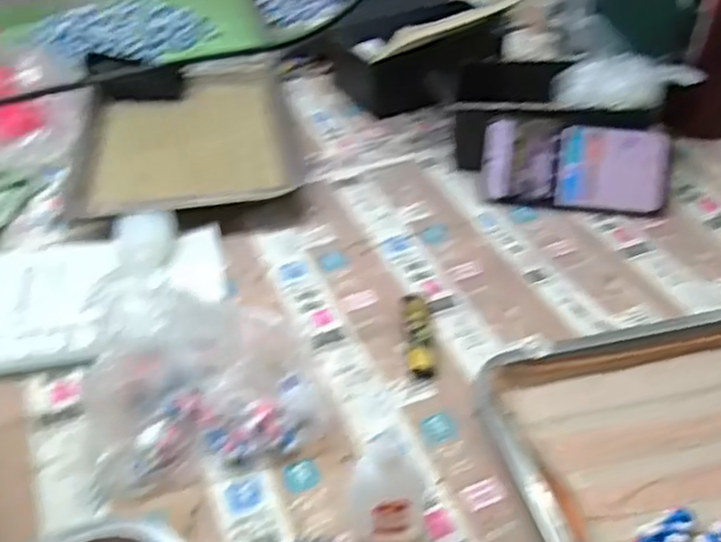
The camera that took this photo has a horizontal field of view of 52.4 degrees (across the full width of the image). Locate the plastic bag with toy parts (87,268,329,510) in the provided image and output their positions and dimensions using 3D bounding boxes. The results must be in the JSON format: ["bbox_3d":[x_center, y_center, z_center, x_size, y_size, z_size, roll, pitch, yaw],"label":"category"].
[{"bbox_3d":[-0.096,0.064,0.463,0.146,0.083,0.100,-4,42,-9],"label":"plastic bag with toy parts"}]

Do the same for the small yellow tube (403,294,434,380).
[{"bbox_3d":[0.044,0.045,0.548,0.020,0.010,0.087,2,41,-3],"label":"small yellow tube"}]

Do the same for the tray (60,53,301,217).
[{"bbox_3d":[-0.180,-0.154,0.779,0.213,0.018,0.317,-4,42,-9],"label":"tray"}]

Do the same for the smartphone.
[{"bbox_3d":[0.196,-0.096,0.668,0.161,0.078,0.013,5,11,7],"label":"smartphone"}]

